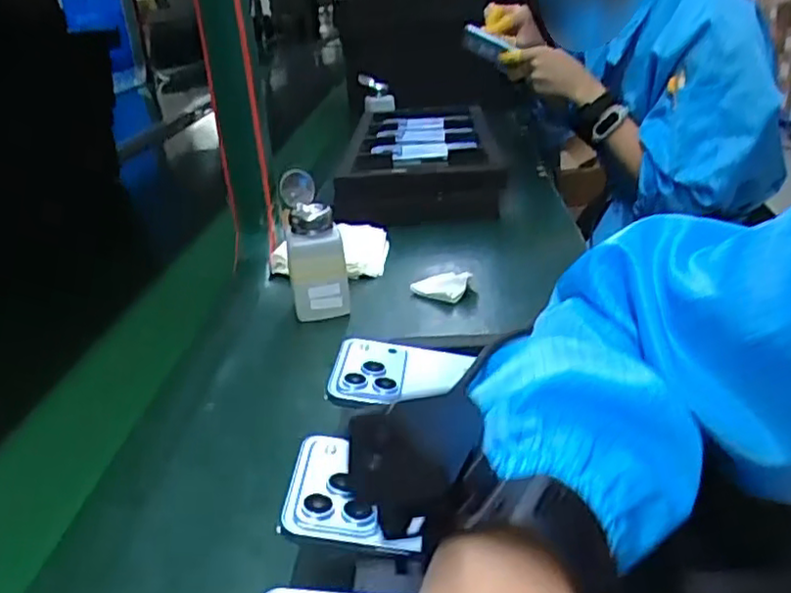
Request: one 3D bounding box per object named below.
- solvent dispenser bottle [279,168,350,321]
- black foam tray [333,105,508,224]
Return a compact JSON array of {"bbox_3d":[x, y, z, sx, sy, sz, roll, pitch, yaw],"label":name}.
[{"bbox_3d":[-0.075,-0.045,0.640,0.055,0.133,0.045,-11,26,-13],"label":"solvent dispenser bottle"},{"bbox_3d":[0.051,-0.221,1.065,0.236,0.074,0.511,-2,26,6],"label":"black foam tray"}]

